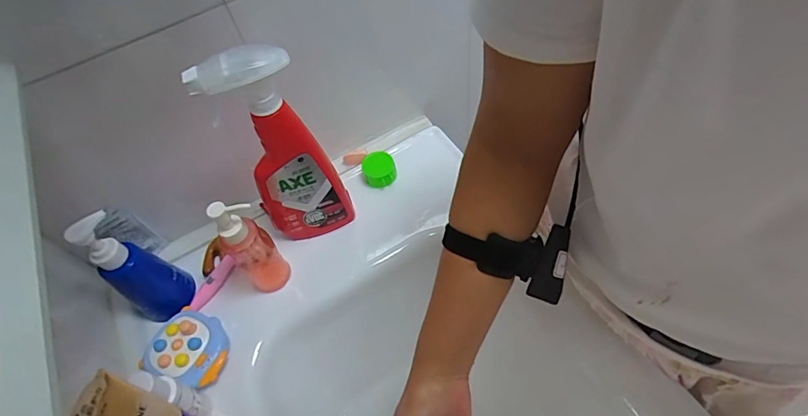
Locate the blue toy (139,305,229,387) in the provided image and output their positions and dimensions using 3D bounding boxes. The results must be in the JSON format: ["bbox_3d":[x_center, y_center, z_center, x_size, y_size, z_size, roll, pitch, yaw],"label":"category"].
[{"bbox_3d":[-0.247,0.156,0.503,0.086,0.029,0.077,9,58,12],"label":"blue toy"}]

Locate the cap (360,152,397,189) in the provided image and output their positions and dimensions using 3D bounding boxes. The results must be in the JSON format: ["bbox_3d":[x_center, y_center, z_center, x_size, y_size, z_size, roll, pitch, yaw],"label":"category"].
[{"bbox_3d":[-0.035,-0.054,0.620,0.044,0.033,0.039,-27,58,-11],"label":"cap"}]

